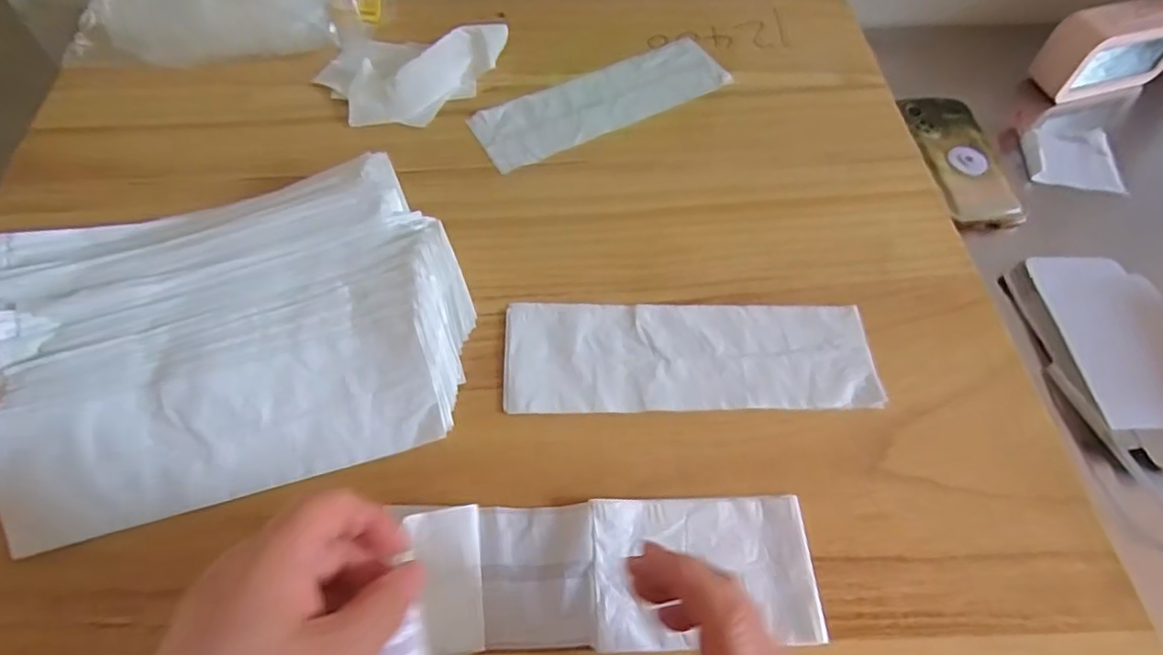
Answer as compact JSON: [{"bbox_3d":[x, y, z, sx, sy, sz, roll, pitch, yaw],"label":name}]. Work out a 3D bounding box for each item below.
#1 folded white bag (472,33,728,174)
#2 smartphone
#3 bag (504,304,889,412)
[{"bbox_3d":[0.021,-0.209,0.580,0.244,0.005,0.078,-26,63,-17],"label":"folded white bag"},{"bbox_3d":[0.362,-0.165,0.610,0.080,0.015,0.164,-2,57,-2],"label":"smartphone"},{"bbox_3d":[0.074,0.017,0.439,0.248,0.007,0.081,0,59,-2],"label":"bag"}]

